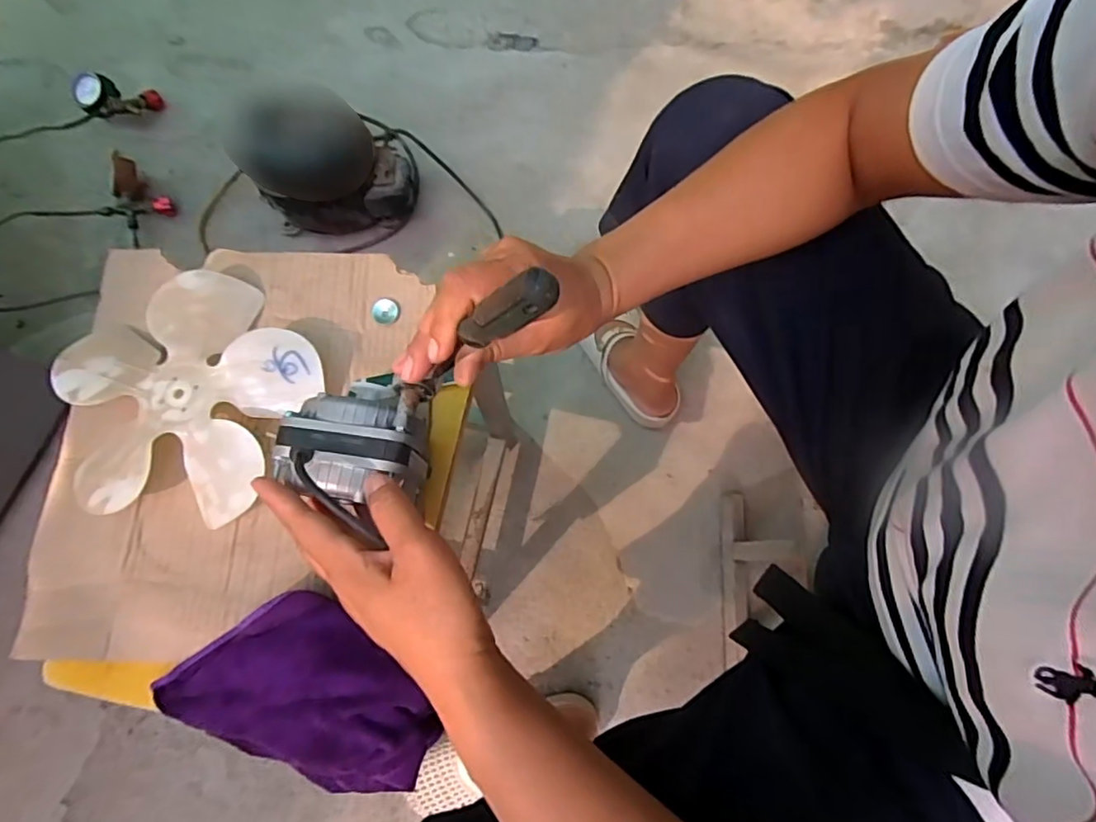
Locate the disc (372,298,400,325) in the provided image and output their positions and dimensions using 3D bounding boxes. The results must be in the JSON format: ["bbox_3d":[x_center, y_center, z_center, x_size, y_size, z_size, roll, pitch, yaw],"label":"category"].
[{"bbox_3d":[-0.126,-0.078,0.446,0.020,0.005,0.021,0,74,1],"label":"disc"}]

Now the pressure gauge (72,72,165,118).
[{"bbox_3d":[-0.751,-0.543,1.000,0.133,0.047,0.070,1,76,-21],"label":"pressure gauge"}]

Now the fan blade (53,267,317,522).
[{"bbox_3d":[-0.261,-0.009,0.411,0.176,0.029,0.173,0,74,1],"label":"fan blade"}]

